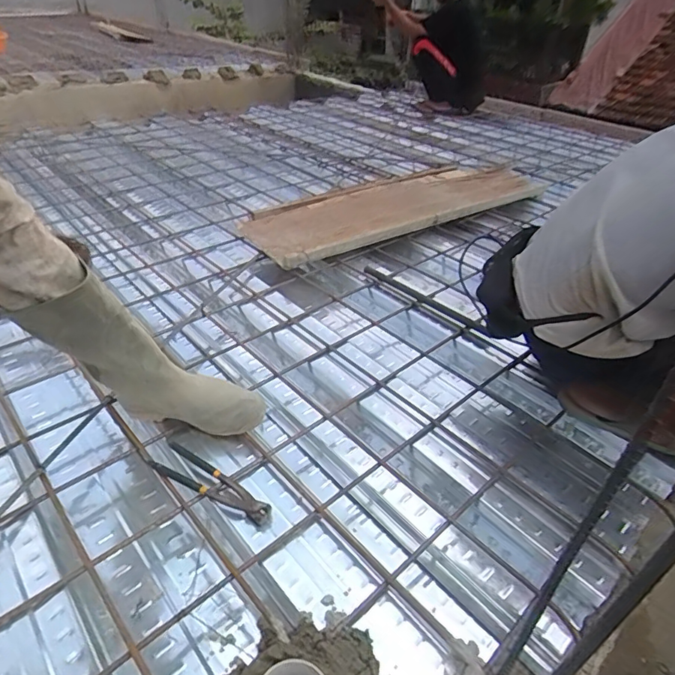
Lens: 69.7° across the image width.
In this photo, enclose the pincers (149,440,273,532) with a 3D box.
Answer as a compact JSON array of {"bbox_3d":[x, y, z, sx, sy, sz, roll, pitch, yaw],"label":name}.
[{"bbox_3d":[-0.207,0.245,0.796,0.232,0.034,0.059,20,37,22],"label":"pincers"}]

